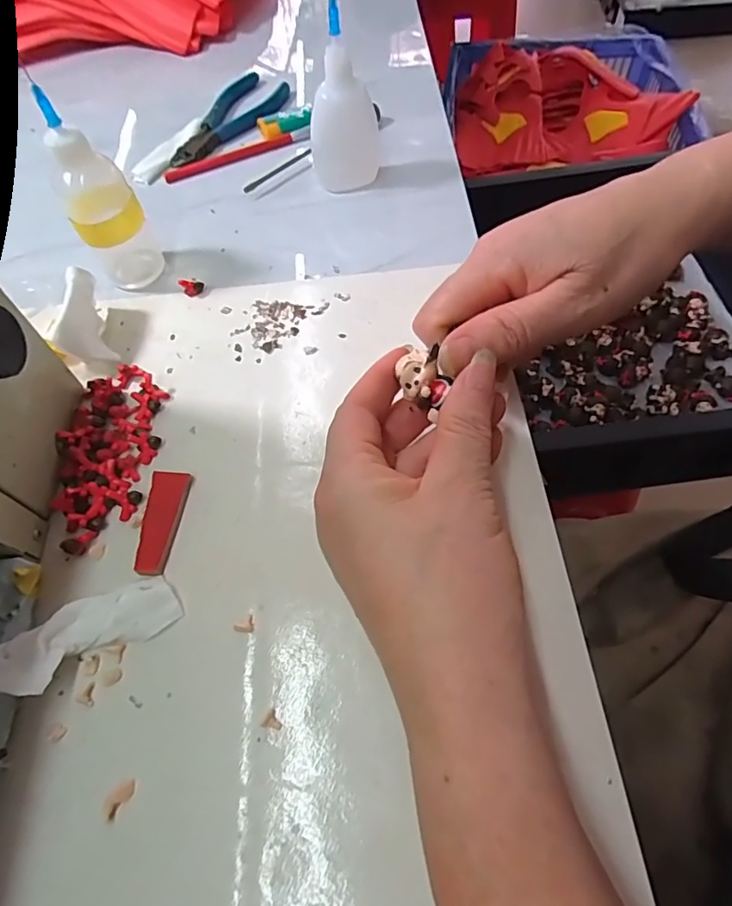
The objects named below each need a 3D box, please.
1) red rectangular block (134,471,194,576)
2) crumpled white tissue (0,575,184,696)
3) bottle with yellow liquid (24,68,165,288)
[{"bbox_3d":[-0.096,0.032,0.243,0.018,0.005,0.049,1,61,9],"label":"red rectangular block"},{"bbox_3d":[-0.114,0.072,0.213,0.069,0.015,0.028,-30,65,-17],"label":"crumpled white tissue"},{"bbox_3d":[-0.150,-0.146,0.293,0.037,0.101,0.033,-25,60,-7],"label":"bottle with yellow liquid"}]

